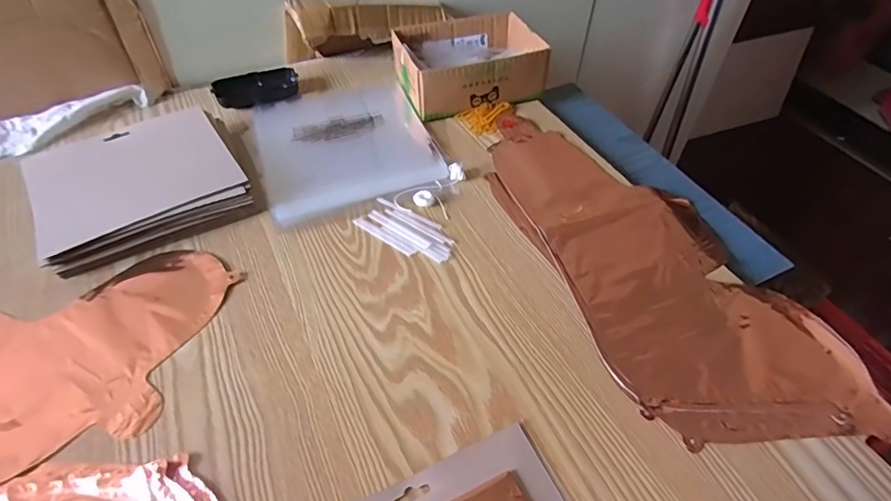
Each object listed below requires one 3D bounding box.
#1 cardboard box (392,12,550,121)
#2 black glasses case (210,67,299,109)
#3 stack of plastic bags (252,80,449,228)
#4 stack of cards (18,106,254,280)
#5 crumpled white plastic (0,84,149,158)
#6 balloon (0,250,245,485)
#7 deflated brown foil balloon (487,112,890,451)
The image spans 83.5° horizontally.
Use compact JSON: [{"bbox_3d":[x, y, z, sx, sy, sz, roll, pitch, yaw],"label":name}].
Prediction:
[{"bbox_3d":[0.031,-0.255,0.686,0.185,0.069,0.145,-14,50,-12],"label":"cardboard box"},{"bbox_3d":[-0.255,-0.221,0.678,0.108,0.022,0.053,-25,53,-21],"label":"black glasses case"},{"bbox_3d":[-0.128,-0.140,0.630,0.204,0.009,0.236,-15,50,-14],"label":"stack of plastic bags"},{"bbox_3d":[-0.327,-0.074,0.538,0.197,0.036,0.166,-23,52,-19],"label":"stack of cards"},{"bbox_3d":[-0.490,-0.178,0.639,0.183,0.031,0.077,-35,57,-27],"label":"crumpled white plastic"},{"bbox_3d":[-0.424,0.079,0.439,0.410,0.012,0.218,5,48,4],"label":"balloon"},{"bbox_3d":[0.194,-0.004,0.511,0.203,0.010,0.441,-18,51,-16],"label":"deflated brown foil balloon"}]

